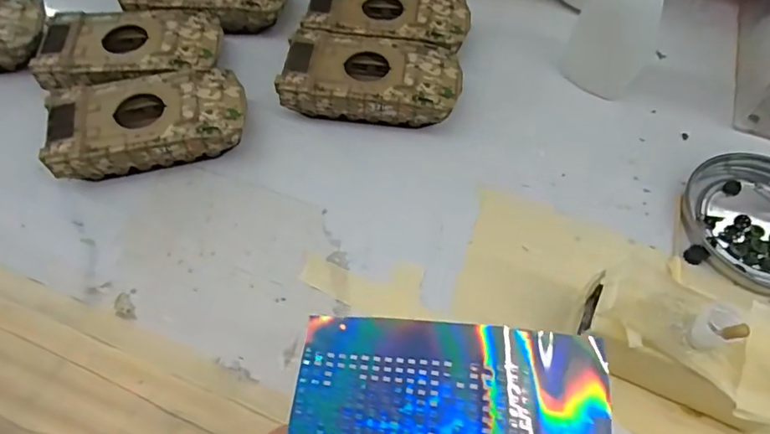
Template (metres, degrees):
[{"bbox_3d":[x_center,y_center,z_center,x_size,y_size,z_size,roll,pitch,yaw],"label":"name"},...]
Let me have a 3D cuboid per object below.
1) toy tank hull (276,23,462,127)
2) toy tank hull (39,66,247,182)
[{"bbox_3d":[-0.007,-0.075,0.300,0.094,0.026,0.050,8,59,3],"label":"toy tank hull"},{"bbox_3d":[-0.121,-0.048,0.280,0.093,0.027,0.048,-11,59,-8],"label":"toy tank hull"}]

